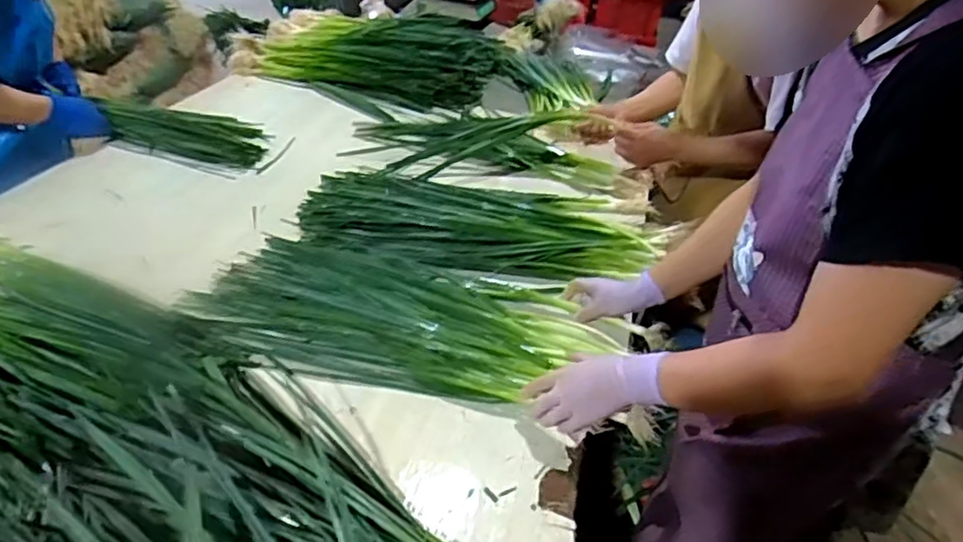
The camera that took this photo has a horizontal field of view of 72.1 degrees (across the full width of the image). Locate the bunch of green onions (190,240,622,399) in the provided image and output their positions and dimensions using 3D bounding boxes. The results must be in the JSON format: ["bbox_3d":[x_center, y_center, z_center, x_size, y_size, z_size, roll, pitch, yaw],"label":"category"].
[{"bbox_3d":[-0.124,0.069,1.056,0.612,0.084,0.310,13,35,9],"label":"bunch of green onions"}]

